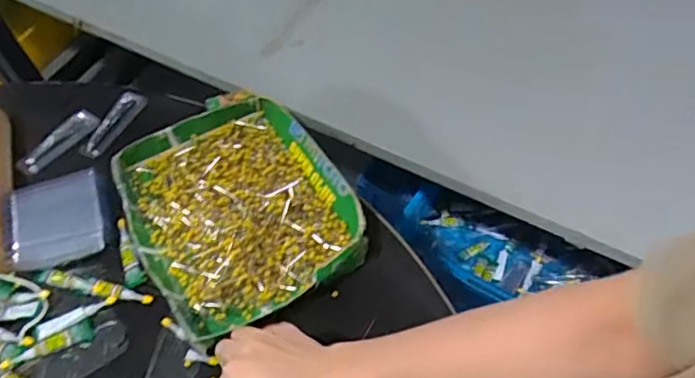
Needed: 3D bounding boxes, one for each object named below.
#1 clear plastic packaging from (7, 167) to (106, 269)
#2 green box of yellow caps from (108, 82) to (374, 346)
[{"bbox_3d":[-0.321,0.030,0.628,0.092,0.015,0.110,-12,58,-8],"label":"clear plastic packaging"},{"bbox_3d":[-0.127,0.015,0.631,0.221,0.040,0.266,-29,61,-18],"label":"green box of yellow caps"}]

